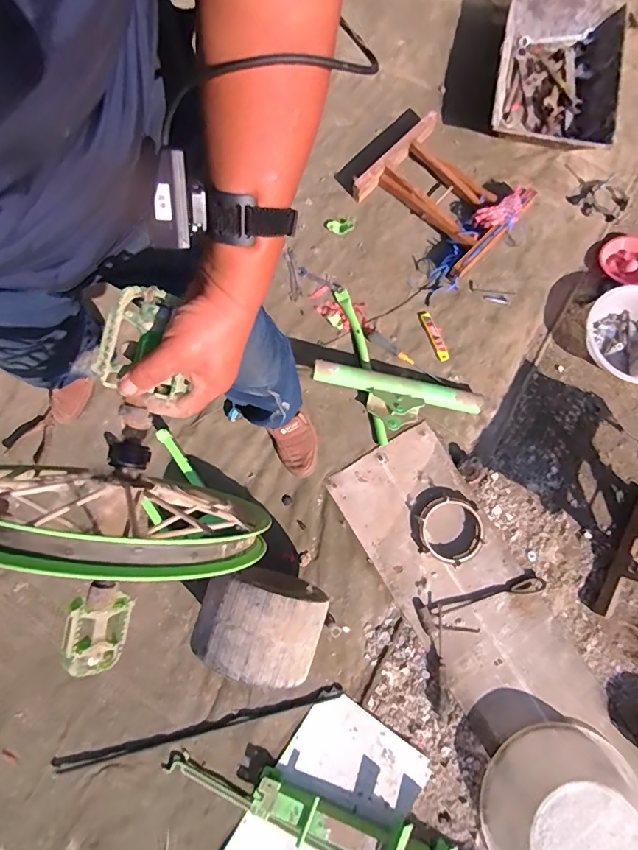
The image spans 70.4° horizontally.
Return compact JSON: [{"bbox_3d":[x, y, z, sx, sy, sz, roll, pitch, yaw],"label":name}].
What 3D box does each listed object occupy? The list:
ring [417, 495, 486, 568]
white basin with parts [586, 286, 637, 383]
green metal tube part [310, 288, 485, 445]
[{"bbox_3d":[0.312,0.249,1.079,0.153,0.022,0.157,0,79,1],"label":"ring"},{"bbox_3d":[0.800,-0.223,1.138,0.222,0.073,0.251,9,79,2],"label":"white basin with parts"},{"bbox_3d":[0.158,-0.128,1.130,0.456,0.076,0.259,42,82,8],"label":"green metal tube part"}]

